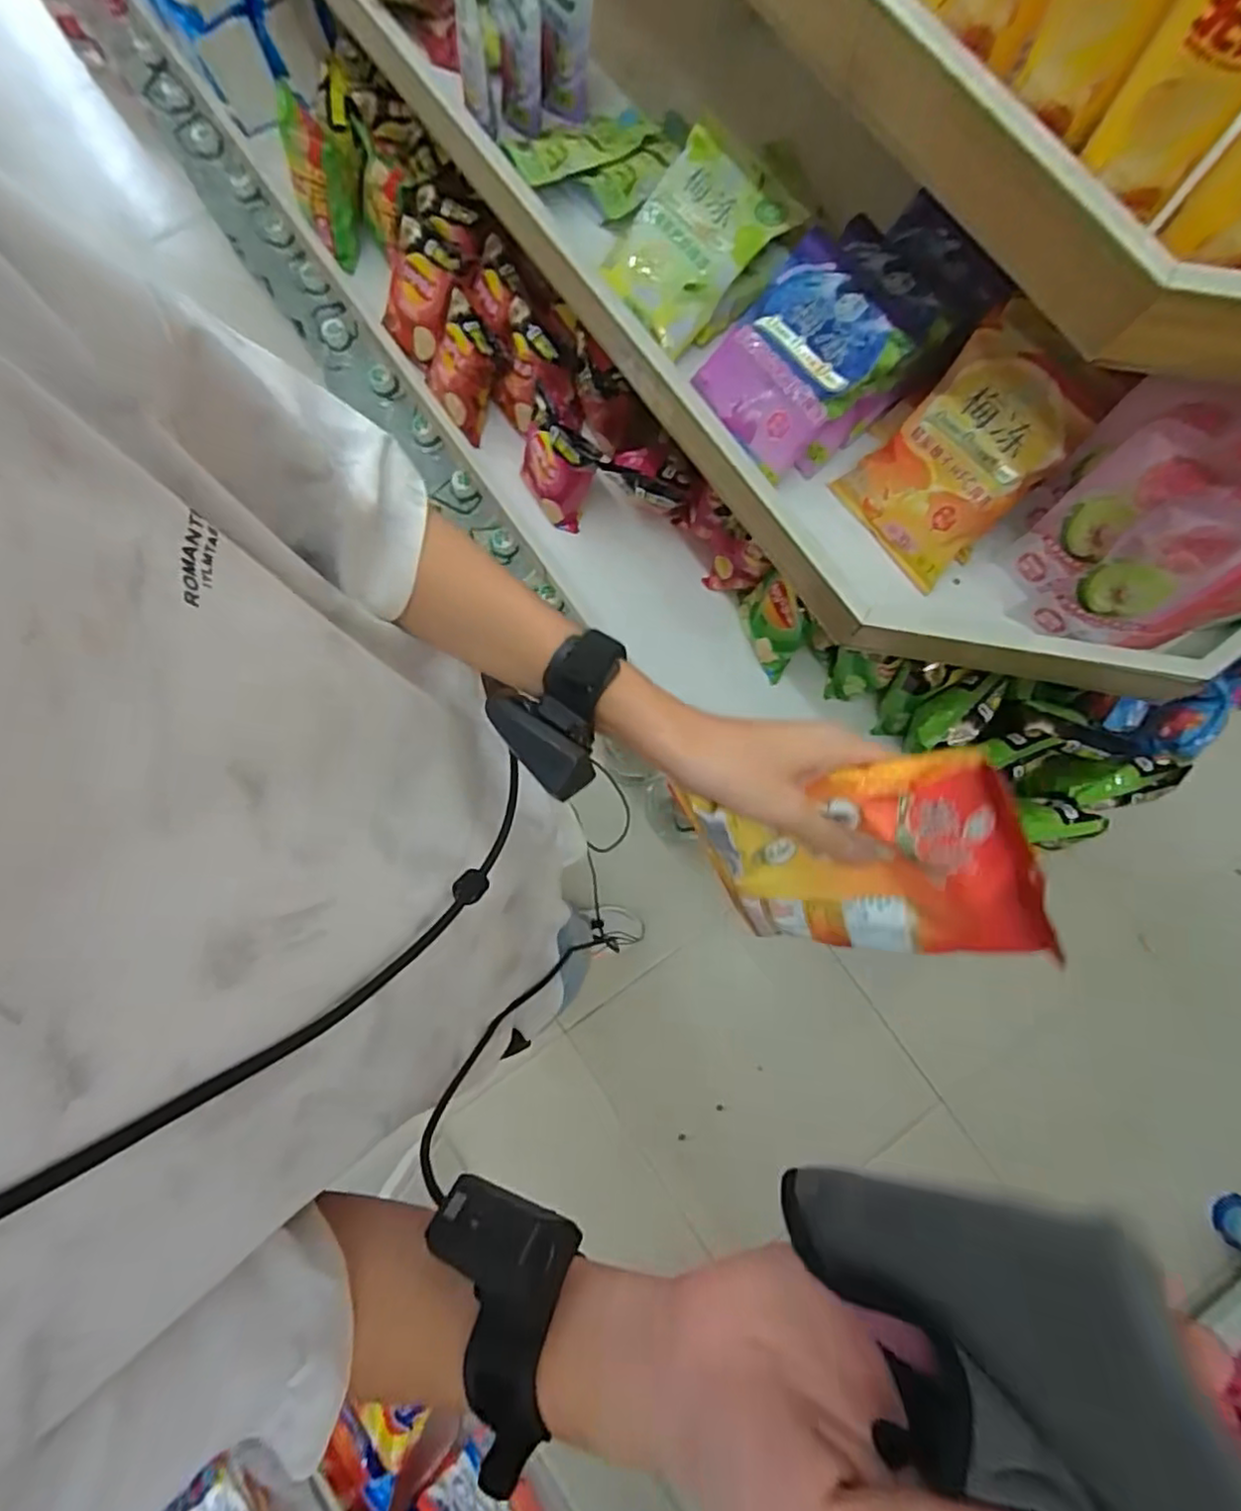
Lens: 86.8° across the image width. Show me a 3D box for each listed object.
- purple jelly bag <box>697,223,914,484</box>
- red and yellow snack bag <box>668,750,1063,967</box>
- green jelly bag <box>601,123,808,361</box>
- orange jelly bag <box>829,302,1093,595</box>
[{"bbox_3d":[0.191,-0.425,0.709,0.177,0.050,0.160,-39,85,18],"label":"purple jelly bag"},{"bbox_3d":[0.144,0.071,0.395,0.186,0.027,0.140,-5,121,29],"label":"red and yellow snack bag"},{"bbox_3d":[0.079,-0.585,0.742,0.193,0.031,0.157,-39,79,18],"label":"green jelly bag"},{"bbox_3d":[0.352,-0.305,0.685,0.152,0.050,0.201,55,129,12],"label":"orange jelly bag"}]

